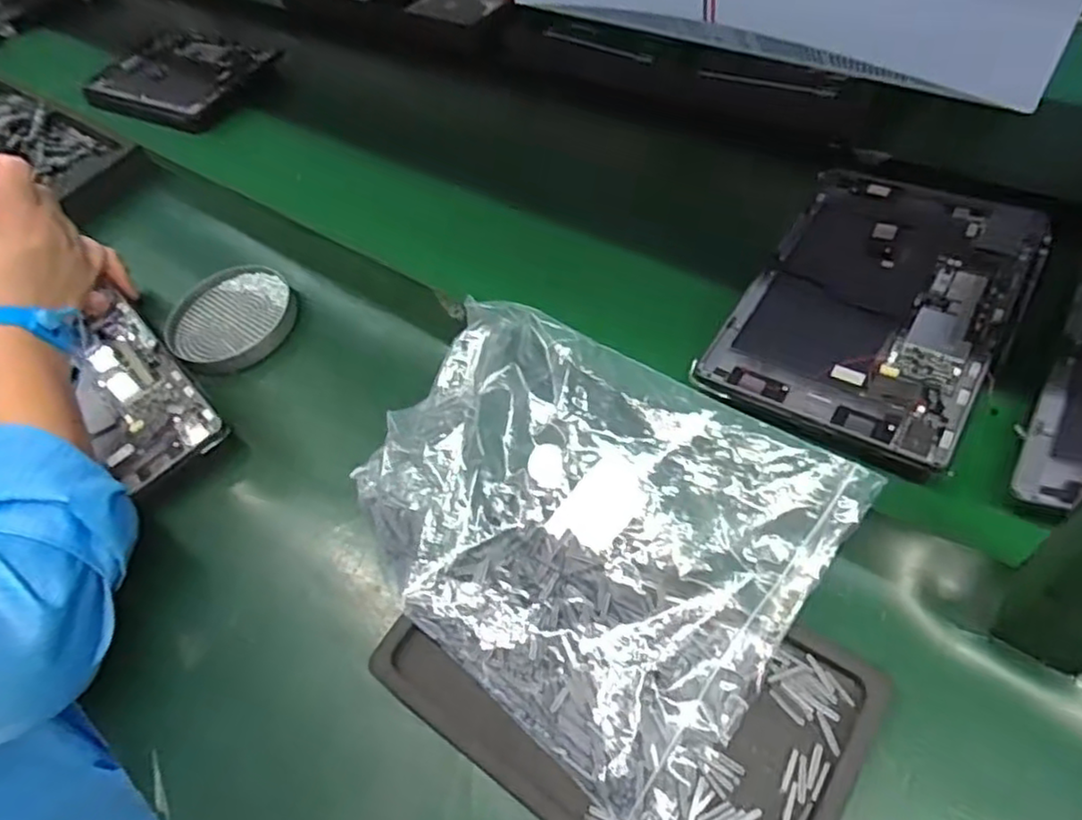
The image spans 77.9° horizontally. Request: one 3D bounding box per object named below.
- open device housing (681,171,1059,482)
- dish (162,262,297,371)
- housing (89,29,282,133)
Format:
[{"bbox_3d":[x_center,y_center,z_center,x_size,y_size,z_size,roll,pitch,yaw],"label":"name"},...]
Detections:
[{"bbox_3d":[0.249,-0.082,0.492,0.166,0.021,0.269,27,62,26],"label":"open device housing"},{"bbox_3d":[-0.284,-0.086,0.610,0.124,0.016,0.110,31,63,27],"label":"dish"},{"bbox_3d":[-0.497,-0.460,0.925,0.240,0.025,0.192,21,59,22],"label":"housing"}]

